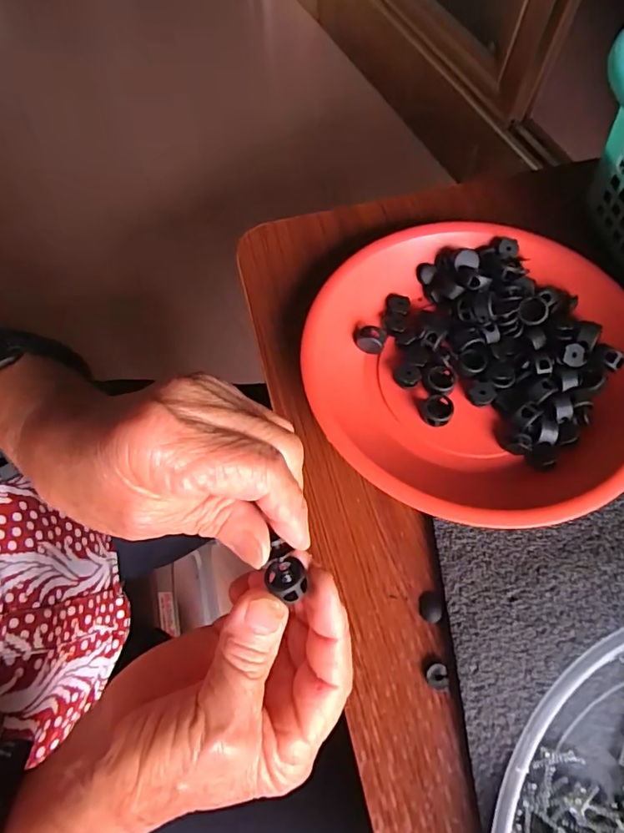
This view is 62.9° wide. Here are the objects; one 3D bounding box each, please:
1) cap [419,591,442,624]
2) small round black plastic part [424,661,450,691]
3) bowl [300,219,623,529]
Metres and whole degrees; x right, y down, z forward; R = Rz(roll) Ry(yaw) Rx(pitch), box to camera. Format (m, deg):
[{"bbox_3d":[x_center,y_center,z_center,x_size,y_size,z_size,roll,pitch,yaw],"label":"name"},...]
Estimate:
[{"bbox_3d":[0.062,0.100,0.266,0.011,0.004,0.015,0,69,1],"label":"cap"},{"bbox_3d":[0.062,0.129,0.254,0.011,0.004,0.013,0,69,1],"label":"small round black plastic part"},{"bbox_3d":[0.095,-0.034,0.295,0.185,0.033,0.193,0,69,1],"label":"bowl"}]

